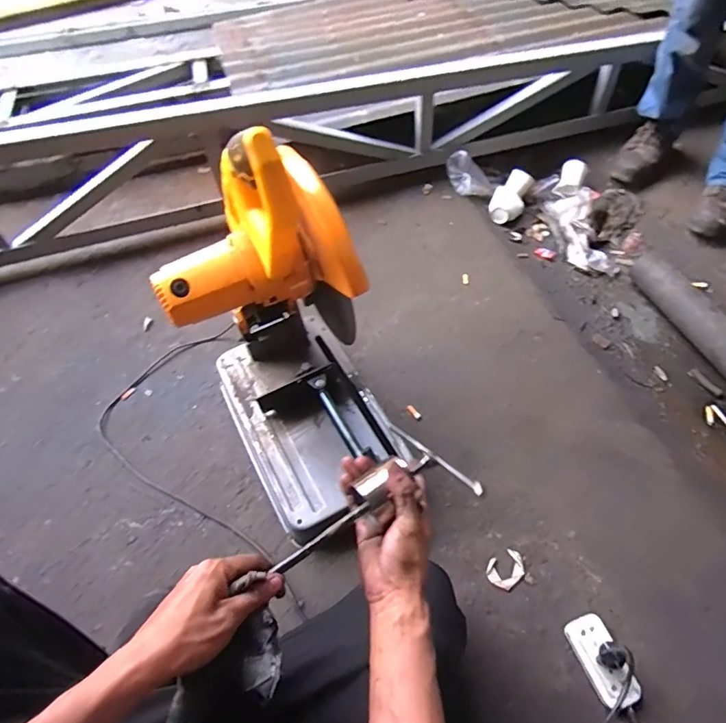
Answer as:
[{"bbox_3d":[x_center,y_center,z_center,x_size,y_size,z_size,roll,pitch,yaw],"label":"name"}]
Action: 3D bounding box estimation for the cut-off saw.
[{"bbox_3d":[-0.136,-0.067,0.766,0.282,0.565,0.447,-25,58,-19],"label":"cut-off saw"}]

